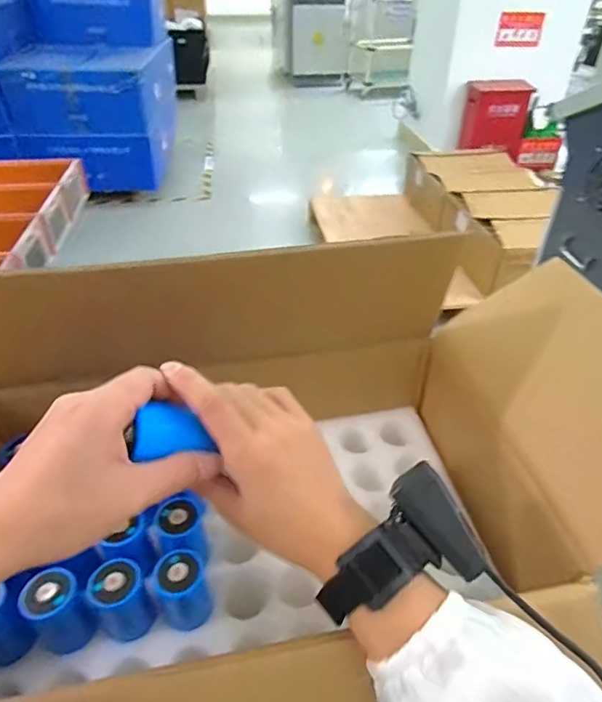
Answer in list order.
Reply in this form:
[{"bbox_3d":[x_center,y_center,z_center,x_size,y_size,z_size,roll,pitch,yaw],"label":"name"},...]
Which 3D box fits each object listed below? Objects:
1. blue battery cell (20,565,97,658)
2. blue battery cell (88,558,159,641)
[{"bbox_3d":[-0.193,0.209,0.409,0.039,0.070,0.041,0,39,0],"label":"blue battery cell"},{"bbox_3d":[-0.146,0.203,0.417,0.038,0.065,0.044,-30,48,-31],"label":"blue battery cell"}]

